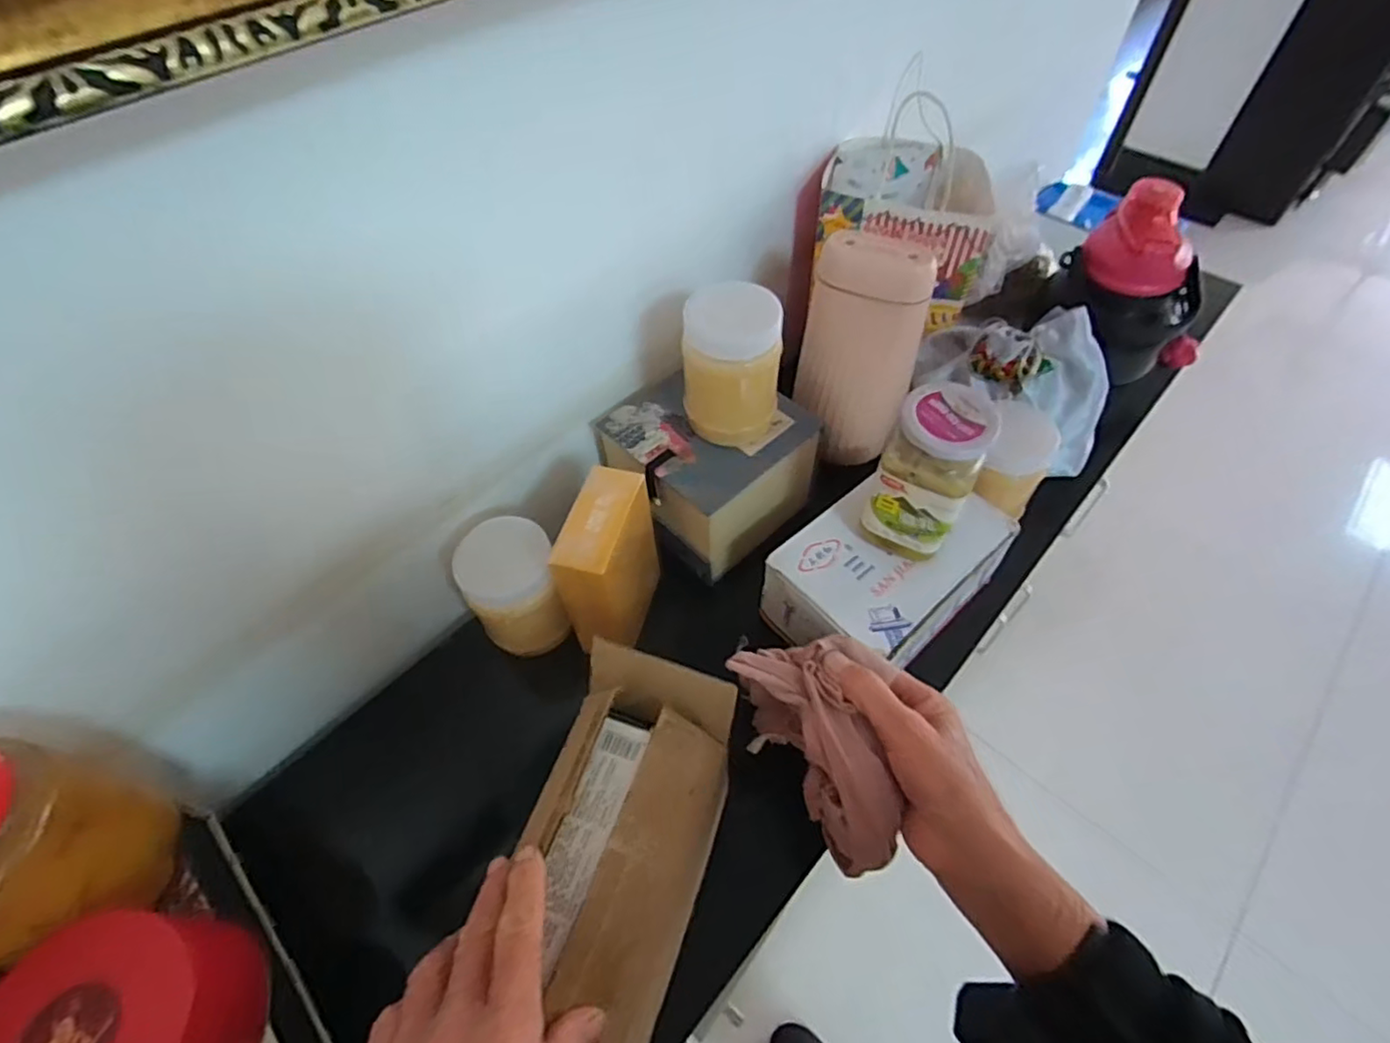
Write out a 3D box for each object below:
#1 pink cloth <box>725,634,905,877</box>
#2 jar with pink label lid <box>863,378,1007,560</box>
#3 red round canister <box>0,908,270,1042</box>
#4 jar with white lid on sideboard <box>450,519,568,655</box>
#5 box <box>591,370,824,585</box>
[{"bbox_3d":[0.077,0.129,0.382,0.067,0.043,0.132,-22,66,-13],"label":"pink cloth"},{"bbox_3d":[0.162,-0.031,0.457,0.064,0.122,0.058,25,59,19],"label":"jar with pink label lid"},{"bbox_3d":[-0.281,0.254,0.317,0.100,0.069,0.096,-1,54,1],"label":"red round canister"},{"bbox_3d":[-0.134,0.050,0.488,0.064,0.088,0.064,-22,56,-13],"label":"jar with white lid on sideboard"},{"bbox_3d":[0.011,-0.053,0.580,0.162,0.092,0.144,36,63,24],"label":"box"}]

